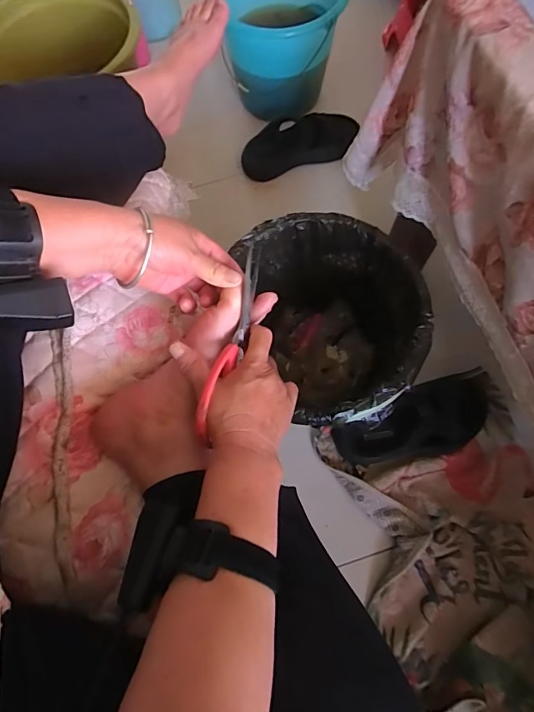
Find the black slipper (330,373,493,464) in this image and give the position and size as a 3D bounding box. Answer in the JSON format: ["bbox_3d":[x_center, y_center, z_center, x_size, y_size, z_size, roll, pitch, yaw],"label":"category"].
[{"bbox_3d":[0.262,0.118,0.714,0.275,0.092,0.119,-26,73,-6],"label":"black slipper"}]

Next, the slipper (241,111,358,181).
[{"bbox_3d":[0.064,-0.472,0.922,0.244,0.057,0.109,-13,72,-2],"label":"slipper"}]

